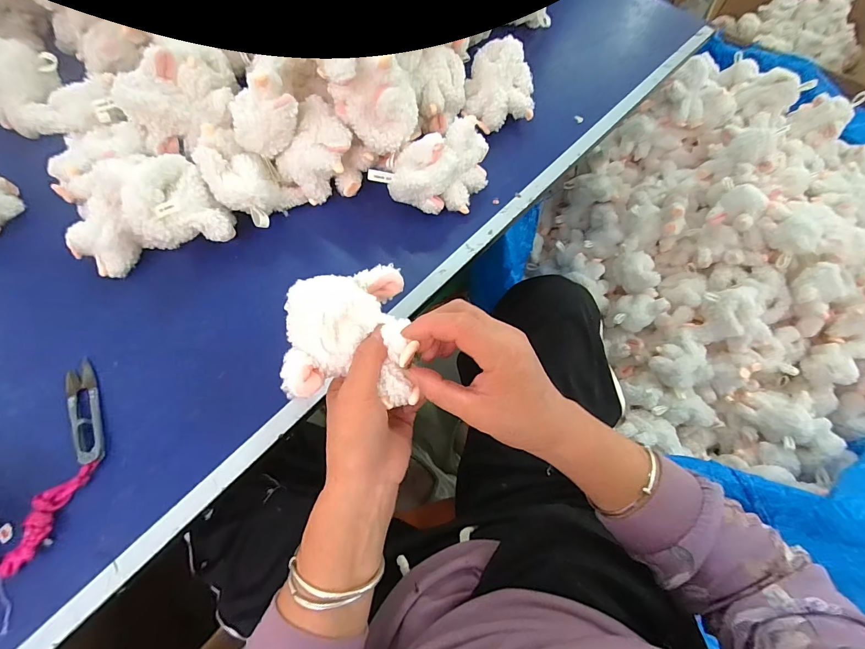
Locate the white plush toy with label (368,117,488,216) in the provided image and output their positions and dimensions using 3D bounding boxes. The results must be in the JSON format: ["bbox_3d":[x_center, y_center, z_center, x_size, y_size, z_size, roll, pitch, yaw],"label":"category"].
[{"bbox_3d":[0.005,-0.174,0.436,0.136,0.074,0.074,-24,69,-12],"label":"white plush toy with label"}]

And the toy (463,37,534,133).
[{"bbox_3d":[0.090,-0.321,0.511,0.090,0.066,0.111,2,66,-2],"label":"toy"}]

